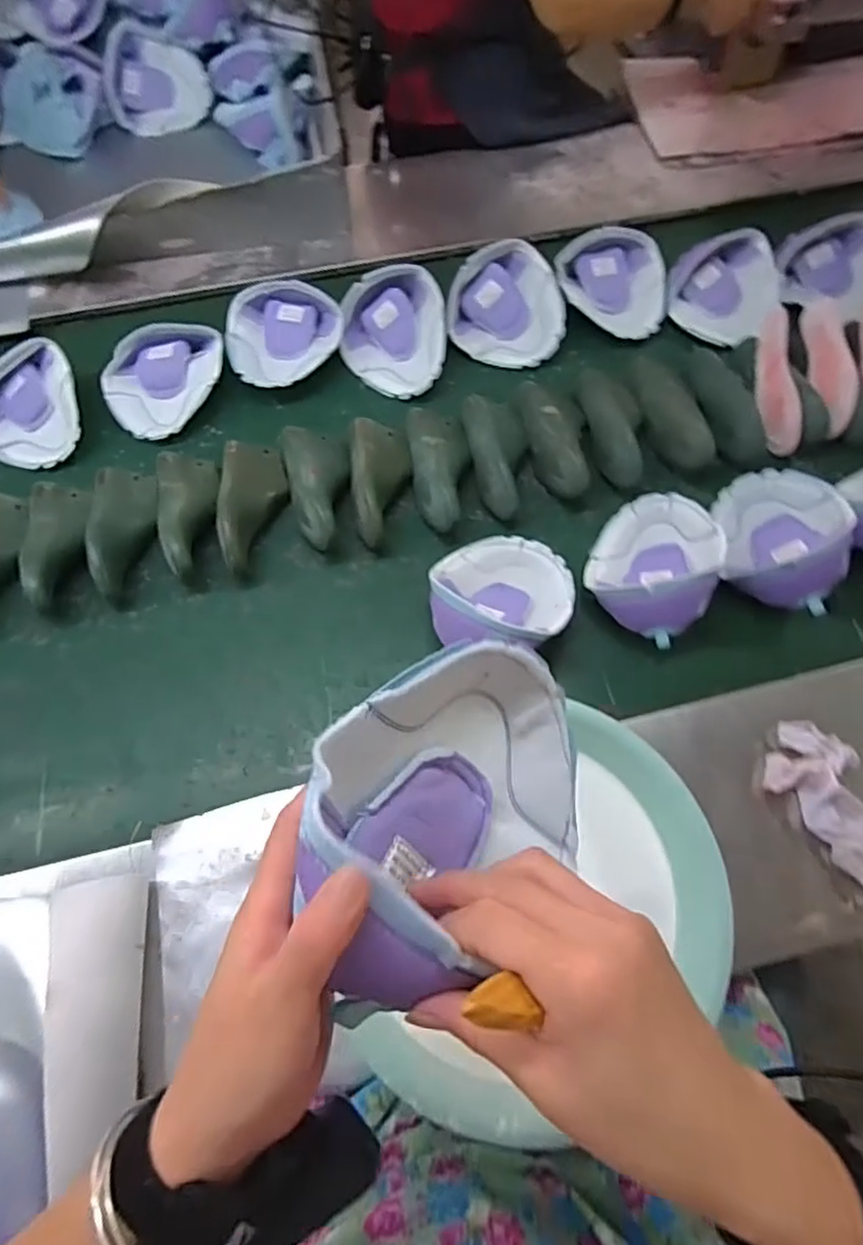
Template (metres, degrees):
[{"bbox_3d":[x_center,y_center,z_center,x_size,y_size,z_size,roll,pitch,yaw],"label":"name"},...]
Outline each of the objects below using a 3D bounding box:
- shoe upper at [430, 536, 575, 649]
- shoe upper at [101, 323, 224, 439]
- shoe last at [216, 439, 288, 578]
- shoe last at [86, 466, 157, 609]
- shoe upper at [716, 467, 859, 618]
[{"bbox_3d":[0.081,-0.040,0.700,0.154,0.073,0.160,5,67,4],"label":"shoe upper"},{"bbox_3d":[-0.370,-0.343,0.852,0.153,0.039,0.169,40,73,17],"label":"shoe upper"},{"bbox_3d":[-0.218,-0.150,0.757,0.073,0.055,0.190,-6,66,-1],"label":"shoe last"},{"bbox_3d":[-0.369,-0.117,0.742,0.074,0.057,0.184,-8,66,-2],"label":"shoe last"},{"bbox_3d":[0.411,-0.106,0.728,0.107,0.082,0.186,3,66,2],"label":"shoe upper"}]

